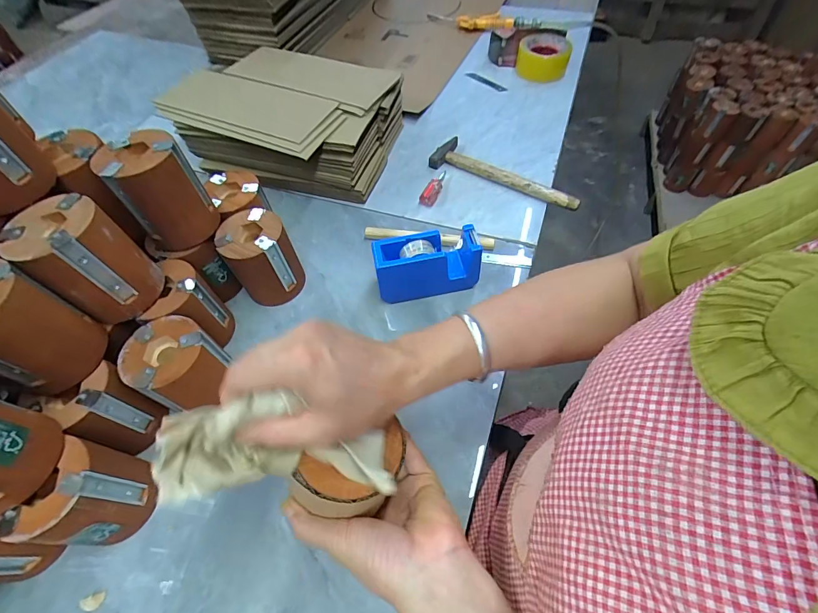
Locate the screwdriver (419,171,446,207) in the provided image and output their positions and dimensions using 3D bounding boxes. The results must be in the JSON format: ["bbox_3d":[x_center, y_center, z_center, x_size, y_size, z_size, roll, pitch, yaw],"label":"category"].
[{"bbox_3d":[0.043,-0.189,0.609,0.024,0.020,0.077,24,60,18],"label":"screwdriver"}]

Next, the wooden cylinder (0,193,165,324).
[{"bbox_3d":[-0.299,-0.042,0.365,0.068,0.100,0.081,31,62,21],"label":"wooden cylinder"}]

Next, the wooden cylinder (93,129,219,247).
[{"bbox_3d":[-0.260,-0.120,0.411,0.076,0.101,0.071,-34,61,-19],"label":"wooden cylinder"}]

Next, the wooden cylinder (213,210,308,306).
[{"bbox_3d":[-0.181,-0.059,0.484,0.078,0.097,0.077,-18,58,-10],"label":"wooden cylinder"}]

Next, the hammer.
[{"bbox_3d":[0.154,-0.215,0.617,0.243,0.032,0.067,24,60,18],"label":"hammer"}]

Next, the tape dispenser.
[{"bbox_3d":[0.023,-0.053,0.484,0.129,0.071,0.054,-11,56,-4],"label":"tape dispenser"}]

